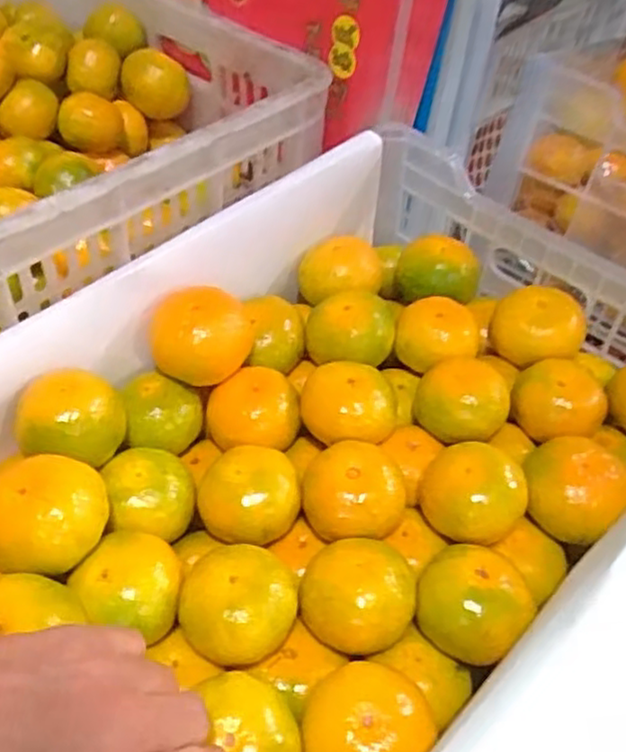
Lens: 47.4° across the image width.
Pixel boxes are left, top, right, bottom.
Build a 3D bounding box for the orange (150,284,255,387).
[{"bbox_3d":[-0.075,-0.032,0.483,0.068,0.048,0.067,3,47,-3],"label":"orange"}]

